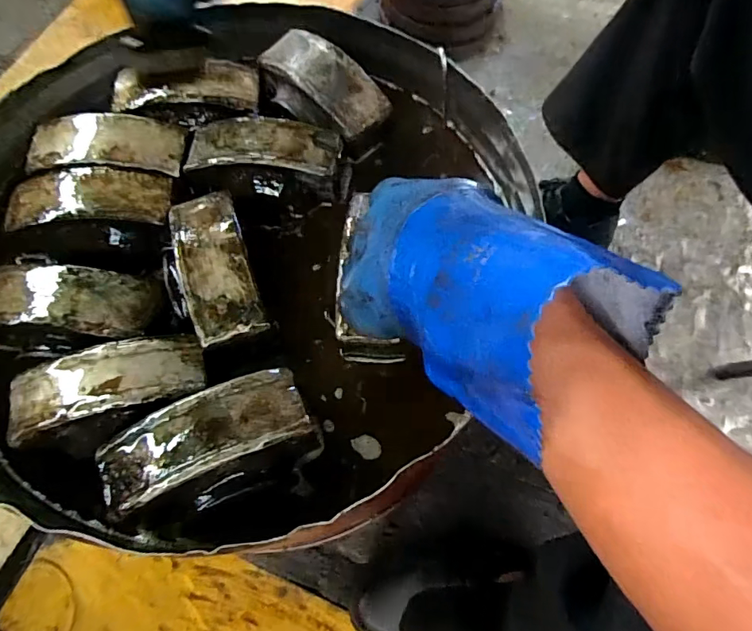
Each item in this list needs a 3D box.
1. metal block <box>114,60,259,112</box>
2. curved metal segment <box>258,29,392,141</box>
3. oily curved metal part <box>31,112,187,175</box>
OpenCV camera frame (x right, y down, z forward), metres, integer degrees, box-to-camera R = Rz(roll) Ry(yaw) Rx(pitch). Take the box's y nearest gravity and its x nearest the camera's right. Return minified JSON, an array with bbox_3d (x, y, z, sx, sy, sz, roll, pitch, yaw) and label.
[{"bbox_3d":[-0.211,-0.252,0.522,0.155,0.032,0.051,-7,67,-2],"label":"metal block"},{"bbox_3d":[-0.064,-0.251,0.521,0.153,0.034,0.075,40,73,16],"label":"curved metal segment"},{"bbox_3d":[-0.280,-0.179,0.497,0.154,0.022,0.061,3,67,2],"label":"oily curved metal part"}]

